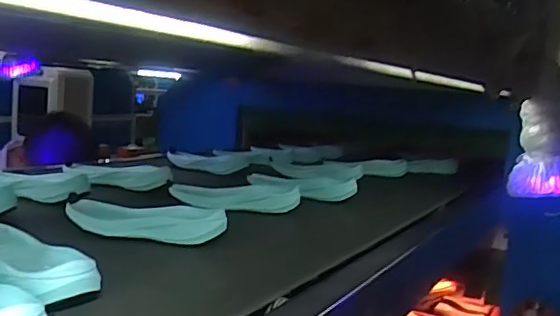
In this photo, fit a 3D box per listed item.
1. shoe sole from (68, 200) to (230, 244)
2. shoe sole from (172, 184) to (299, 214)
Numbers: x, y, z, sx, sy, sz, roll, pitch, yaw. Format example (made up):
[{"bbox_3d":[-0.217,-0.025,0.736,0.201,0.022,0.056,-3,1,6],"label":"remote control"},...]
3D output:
[{"bbox_3d":[-0.175,0.080,0.730,0.208,0.036,0.076,4,6,3],"label":"shoe sole"},{"bbox_3d":[-0.074,0.064,0.942,0.218,0.036,0.077,4,6,-5],"label":"shoe sole"}]

